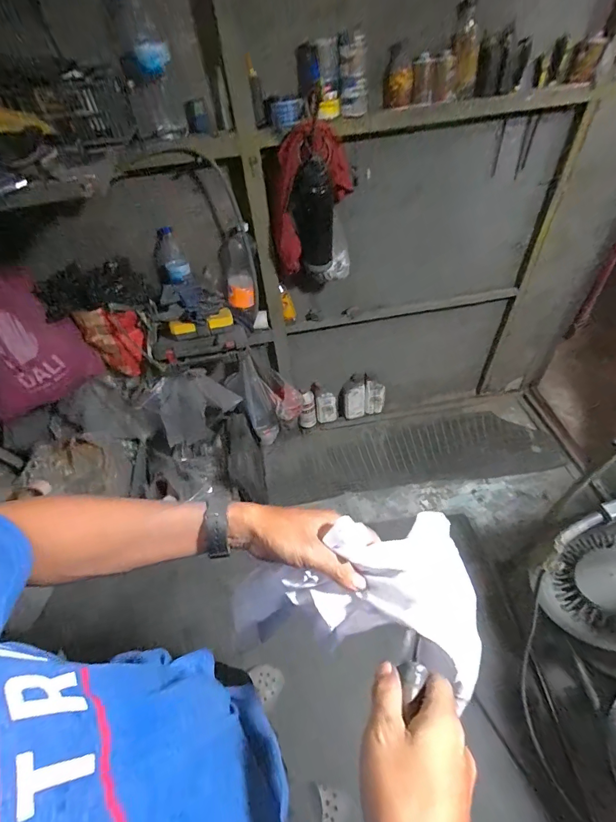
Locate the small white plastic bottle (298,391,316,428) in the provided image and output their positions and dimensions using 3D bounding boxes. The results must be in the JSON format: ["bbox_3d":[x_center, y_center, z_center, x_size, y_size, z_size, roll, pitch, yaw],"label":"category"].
[{"bbox_3d":[-0.006,-0.001,1.677,0.081,0.180,0.061,-16,49,-9],"label":"small white plastic bottle"}]

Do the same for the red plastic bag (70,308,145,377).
[{"bbox_3d":[-0.575,-0.205,1.127,0.148,0.230,0.052,-25,51,-17],"label":"red plastic bag"}]

